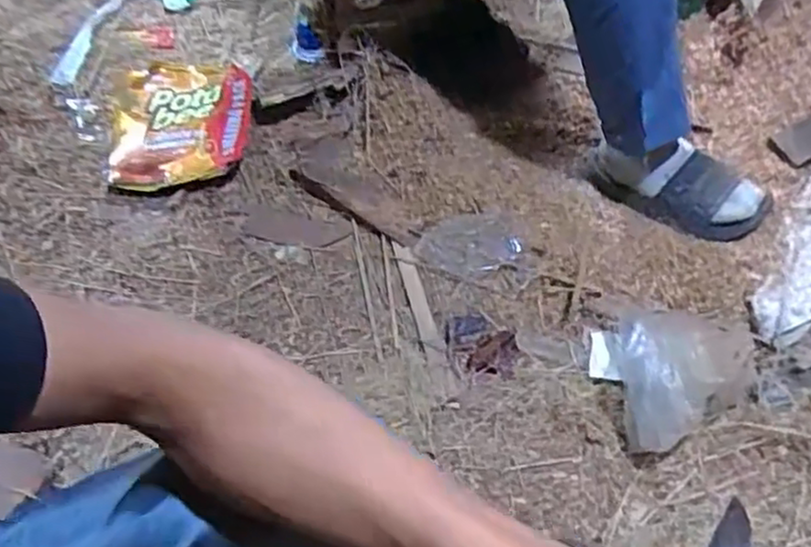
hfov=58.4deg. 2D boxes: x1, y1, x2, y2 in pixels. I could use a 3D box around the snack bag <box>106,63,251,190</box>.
[{"bbox_3d":[-0.366,-0.246,1.183,0.216,0.046,0.256,-5,51,-6],"label":"snack bag"}]

